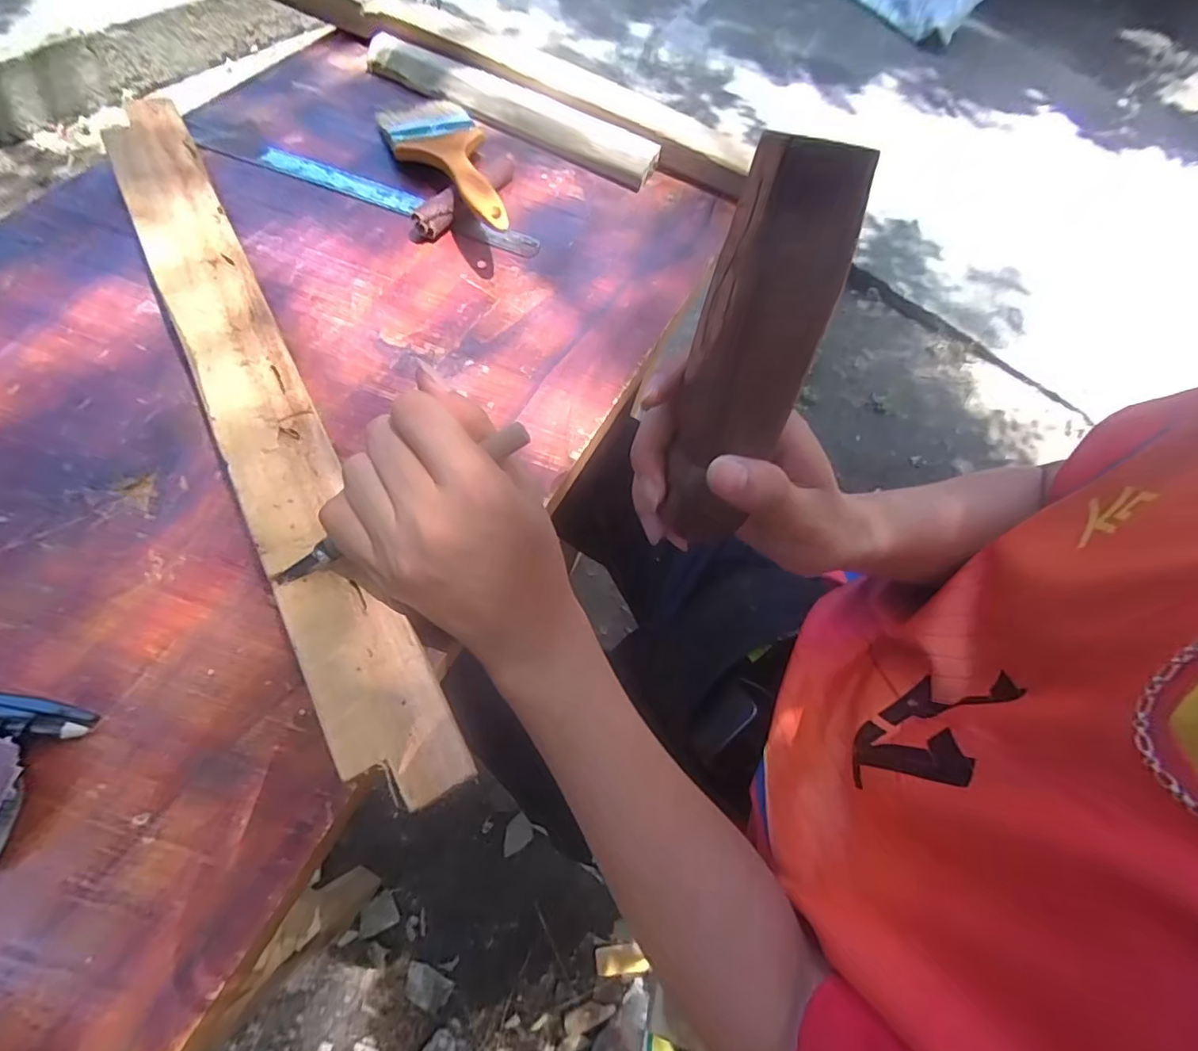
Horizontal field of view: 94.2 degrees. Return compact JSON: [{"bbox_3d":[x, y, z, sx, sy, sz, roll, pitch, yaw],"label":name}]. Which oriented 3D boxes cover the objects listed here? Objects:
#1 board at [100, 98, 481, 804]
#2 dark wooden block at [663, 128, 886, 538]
[{"bbox_3d":[-0.184,-0.078,0.294,0.046,0.008,0.459,-27,72,-13],"label":"board"},{"bbox_3d":[0.057,-0.059,0.213,0.043,0.145,0.024,18,39,6],"label":"dark wooden block"}]

